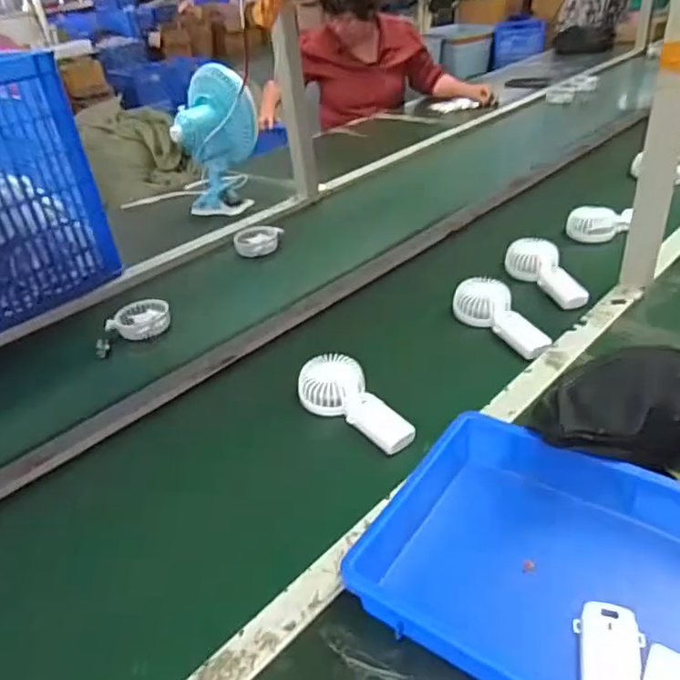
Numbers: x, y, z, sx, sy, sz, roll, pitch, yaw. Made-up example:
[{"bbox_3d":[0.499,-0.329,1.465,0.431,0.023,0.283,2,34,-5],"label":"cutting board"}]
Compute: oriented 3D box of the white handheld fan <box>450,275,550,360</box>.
[{"bbox_3d":[0.248,-0.035,0.886,0.081,0.045,0.186,-18,36,-17],"label":"white handheld fan"}]

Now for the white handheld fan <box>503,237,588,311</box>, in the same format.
[{"bbox_3d":[0.346,-0.119,0.979,0.071,0.053,0.168,-10,34,-5],"label":"white handheld fan"}]

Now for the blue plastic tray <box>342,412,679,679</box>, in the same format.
[{"bbox_3d":[0.217,0.204,0.493,0.362,0.064,0.249,20,42,33],"label":"blue plastic tray"}]

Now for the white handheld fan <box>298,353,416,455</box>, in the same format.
[{"bbox_3d":[0.014,0.083,0.746,0.087,0.047,0.180,-23,37,-23],"label":"white handheld fan"}]

